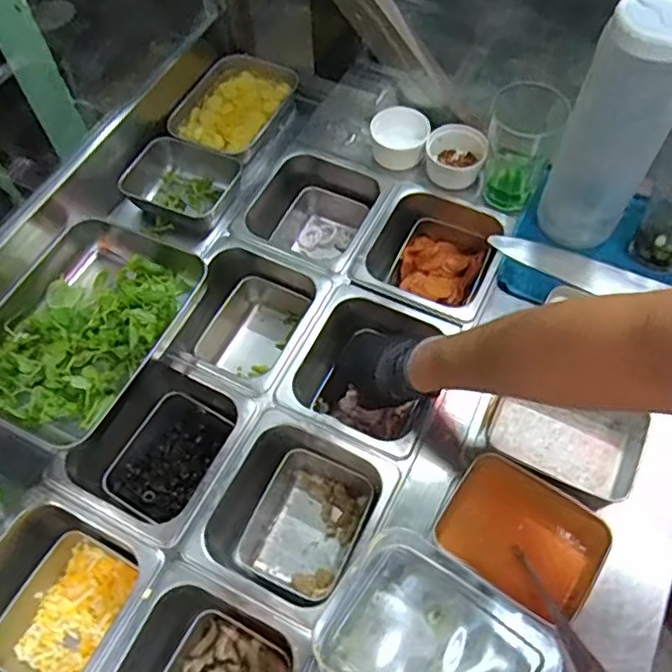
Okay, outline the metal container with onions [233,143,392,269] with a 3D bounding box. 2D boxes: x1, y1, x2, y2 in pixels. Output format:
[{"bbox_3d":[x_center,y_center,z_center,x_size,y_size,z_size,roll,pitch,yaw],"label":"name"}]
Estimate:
[{"bbox_3d":[-0.028,-0.147,0.841,0.162,0.137,0.172,18,62,12],"label":"metal container with onions"}]

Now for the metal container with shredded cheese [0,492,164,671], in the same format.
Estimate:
[{"bbox_3d":[-0.273,0.263,0.617,0.158,0.109,0.170,23,64,14],"label":"metal container with shredded cheese"}]

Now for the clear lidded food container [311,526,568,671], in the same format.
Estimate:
[{"bbox_3d":[0.085,0.262,0.517,0.187,0.066,0.134,29,65,17],"label":"clear lidded food container"}]

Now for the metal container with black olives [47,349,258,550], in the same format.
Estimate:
[{"bbox_3d":[-0.188,0.130,0.694,0.151,0.105,0.175,25,64,15],"label":"metal container with black olives"}]

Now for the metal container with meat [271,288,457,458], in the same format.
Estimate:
[{"bbox_3d":[0.036,0.047,0.726,0.158,0.091,0.172,25,63,9],"label":"metal container with meat"}]

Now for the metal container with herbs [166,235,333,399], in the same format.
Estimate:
[{"bbox_3d":[-0.106,-0.003,0.776,0.153,0.111,0.179,22,63,14],"label":"metal container with herbs"}]

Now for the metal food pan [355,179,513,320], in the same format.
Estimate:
[{"bbox_3d":[0.118,-0.094,0.806,0.164,0.108,0.181,22,63,14],"label":"metal food pan"}]

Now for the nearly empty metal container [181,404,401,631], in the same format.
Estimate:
[{"bbox_3d":[-0.041,0.192,0.656,0.158,0.096,0.174,24,64,14],"label":"nearly empty metal container"}]

